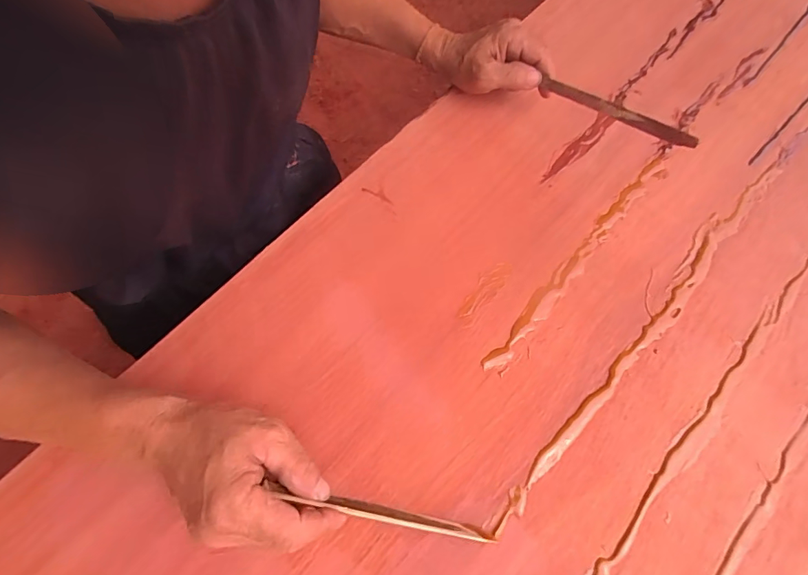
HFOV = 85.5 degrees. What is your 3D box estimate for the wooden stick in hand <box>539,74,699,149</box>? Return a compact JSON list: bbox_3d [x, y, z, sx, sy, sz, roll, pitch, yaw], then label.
[{"bbox_3d":[0.198,-0.168,0.415,0.011,0.013,0.159,-40,59,-16],"label":"wooden stick in hand"}]

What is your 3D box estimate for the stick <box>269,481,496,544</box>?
[{"bbox_3d":[-0.012,0.163,0.313,0.174,0.022,0.007,20,68,-15],"label":"stick"}]

